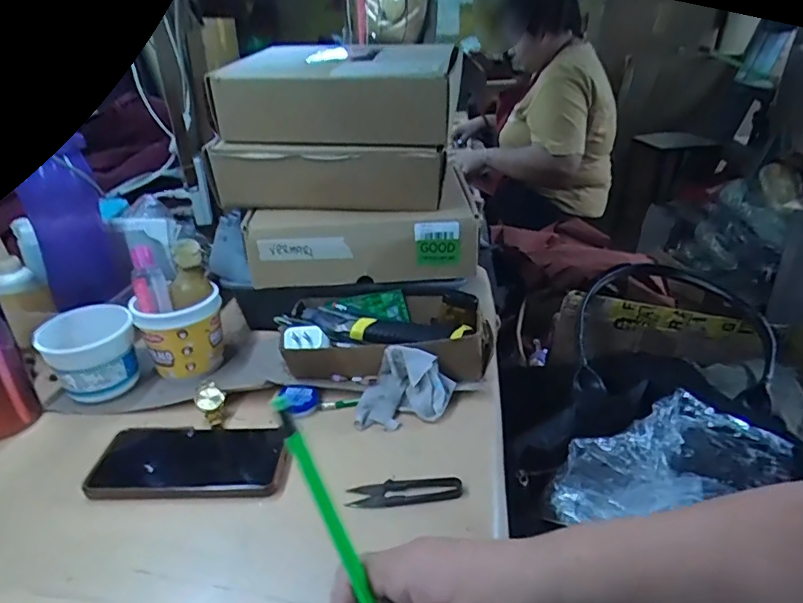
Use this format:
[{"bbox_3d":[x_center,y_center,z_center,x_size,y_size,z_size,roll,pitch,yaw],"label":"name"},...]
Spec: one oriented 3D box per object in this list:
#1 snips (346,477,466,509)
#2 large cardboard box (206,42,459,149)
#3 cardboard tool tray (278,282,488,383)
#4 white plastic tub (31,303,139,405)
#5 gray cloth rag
[{"bbox_3d":[0.003,0.160,0.447,0.096,0.008,0.023,-1,28,-1],"label":"snips"},{"bbox_3d":[-0.068,-0.248,0.623,0.262,0.097,0.156,5,29,10],"label":"large cardboard box"},{"bbox_3d":[-0.018,0.041,0.596,0.224,0.081,0.103,0,29,2],"label":"cardboard tool tray"},{"bbox_3d":[-0.340,0.058,0.578,0.085,0.079,0.088,23,37,37],"label":"white plastic tub"},{"bbox_3d":[0.004,0.085,0.534,0.091,0.056,0.065,5,29,10],"label":"gray cloth rag"}]

